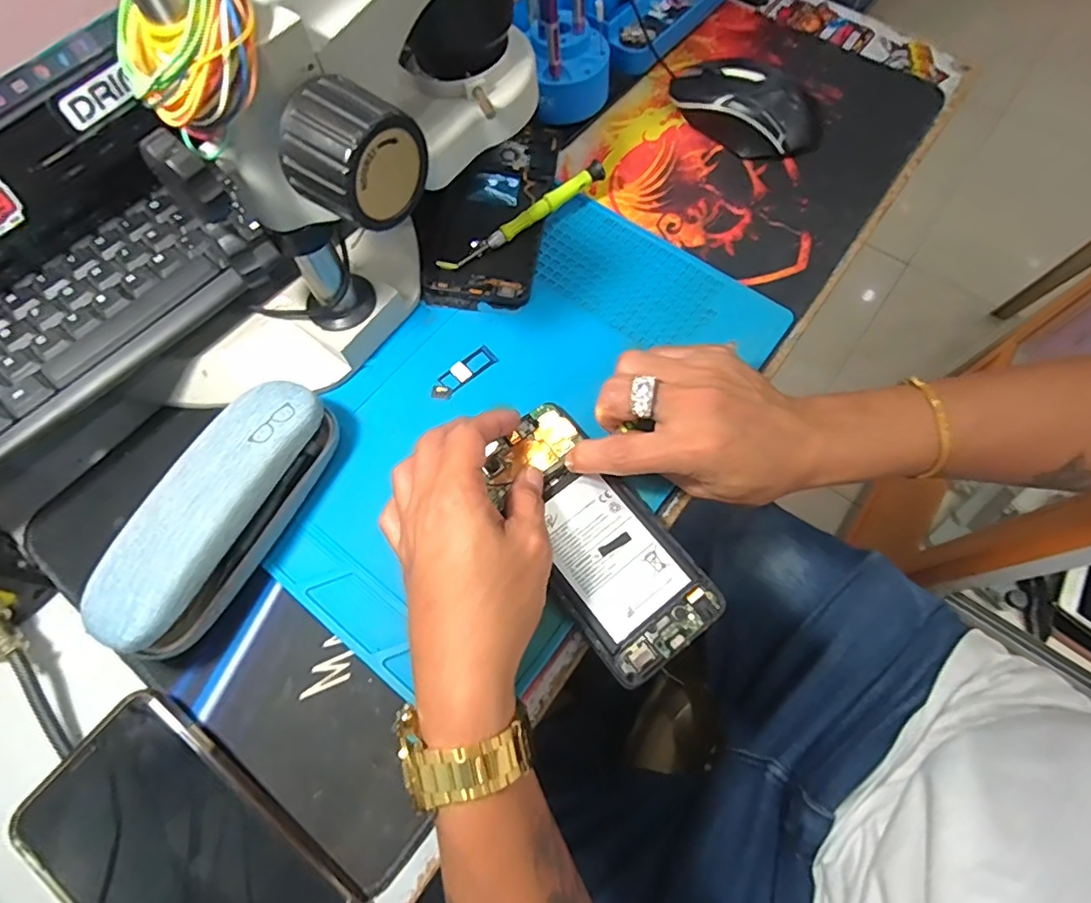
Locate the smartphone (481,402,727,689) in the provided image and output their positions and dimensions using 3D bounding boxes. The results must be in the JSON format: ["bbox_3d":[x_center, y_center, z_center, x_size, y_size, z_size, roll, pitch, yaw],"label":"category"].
[{"bbox_3d":[0.027,0.045,0.320,0.072,0.006,0.157,-31,71,-11],"label":"smartphone"}]

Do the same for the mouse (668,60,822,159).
[{"bbox_3d":[0.154,-0.268,0.435,0.120,0.041,0.058,21,70,9],"label":"mouse"}]

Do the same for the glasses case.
[{"bbox_3d":[-0.176,0.032,0.309,0.067,0.053,0.155,26,70,11],"label":"glasses case"}]

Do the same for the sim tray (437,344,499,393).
[{"bbox_3d":[-0.051,-0.055,0.370,0.039,0.004,0.015,-39,72,-14],"label":"sim tray"}]

